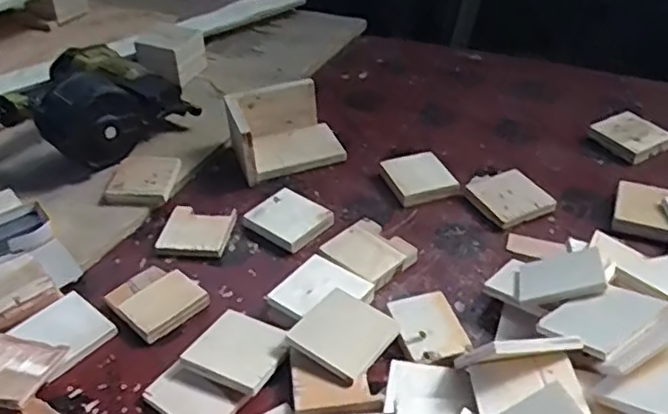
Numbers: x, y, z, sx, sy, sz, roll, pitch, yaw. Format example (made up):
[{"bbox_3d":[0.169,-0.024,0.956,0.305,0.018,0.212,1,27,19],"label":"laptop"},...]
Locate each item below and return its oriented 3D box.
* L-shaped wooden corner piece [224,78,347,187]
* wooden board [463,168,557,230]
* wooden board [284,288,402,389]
[{"bbox_3d":[-0.076,-0.118,0.987,0.158,0.084,0.122,-15,40,-18],"label":"L-shaped wooden corner piece"},{"bbox_3d":[0.243,-0.013,0.905,0.101,0.008,0.098,-20,42,-23],"label":"wooden board"},{"bbox_3d":[0.011,0.131,0.691,0.090,0.011,0.088,26,45,30],"label":"wooden board"}]

